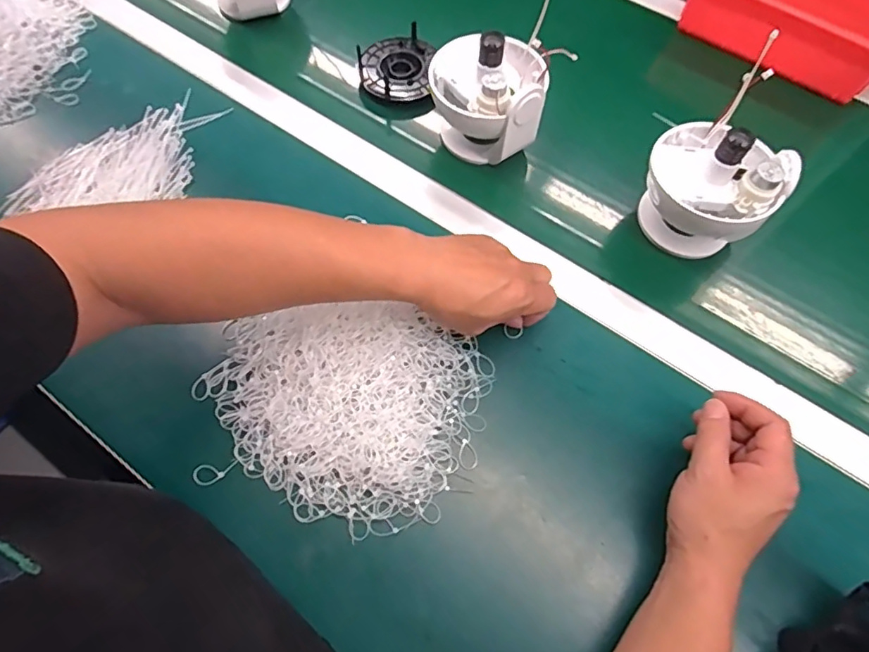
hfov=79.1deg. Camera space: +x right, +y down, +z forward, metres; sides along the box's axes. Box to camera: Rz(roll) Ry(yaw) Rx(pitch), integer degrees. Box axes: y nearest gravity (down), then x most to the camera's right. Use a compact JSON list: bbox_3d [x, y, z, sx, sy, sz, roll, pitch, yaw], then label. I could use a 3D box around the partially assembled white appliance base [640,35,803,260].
[{"bbox_3d":[0.264,-0.143,0.493,0.114,0.136,0.128,28,69,13],"label":"partially assembled white appliance base"}]

